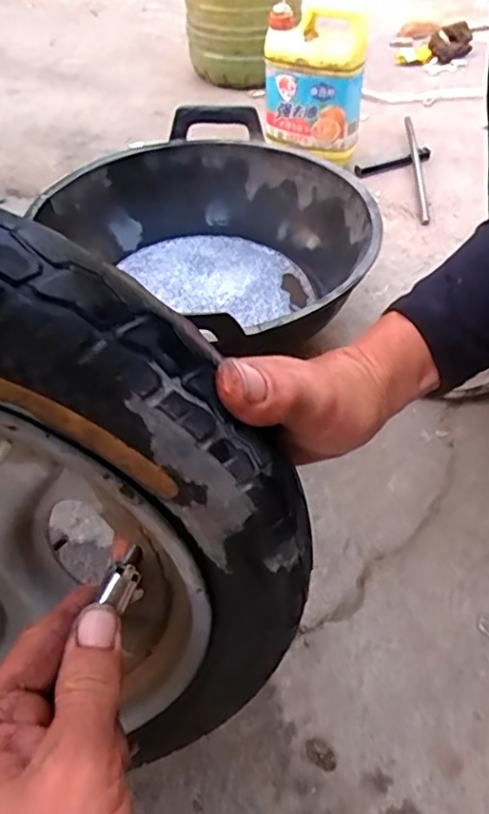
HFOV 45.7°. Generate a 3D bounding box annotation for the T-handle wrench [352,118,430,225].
[{"bbox_3d":[0.238,-0.388,0.927,0.113,0.016,0.293,10,52,6],"label":"T-handle wrench"}]

